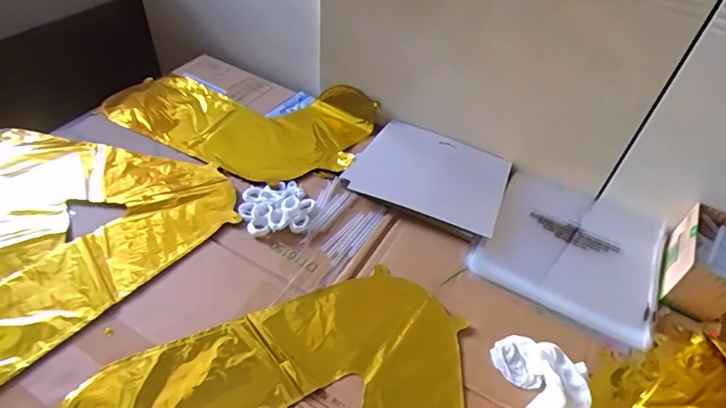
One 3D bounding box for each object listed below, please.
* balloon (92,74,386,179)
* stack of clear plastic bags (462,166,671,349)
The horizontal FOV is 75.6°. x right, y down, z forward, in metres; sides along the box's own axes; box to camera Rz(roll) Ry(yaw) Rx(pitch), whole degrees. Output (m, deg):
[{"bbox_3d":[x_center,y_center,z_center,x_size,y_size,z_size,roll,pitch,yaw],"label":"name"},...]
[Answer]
[{"bbox_3d":[-0.194,-0.117,0.693,0.409,0.042,0.203,10,46,3],"label":"balloon"},{"bbox_3d":[0.268,0.055,0.597,0.204,0.024,0.220,26,49,17],"label":"stack of clear plastic bags"}]

